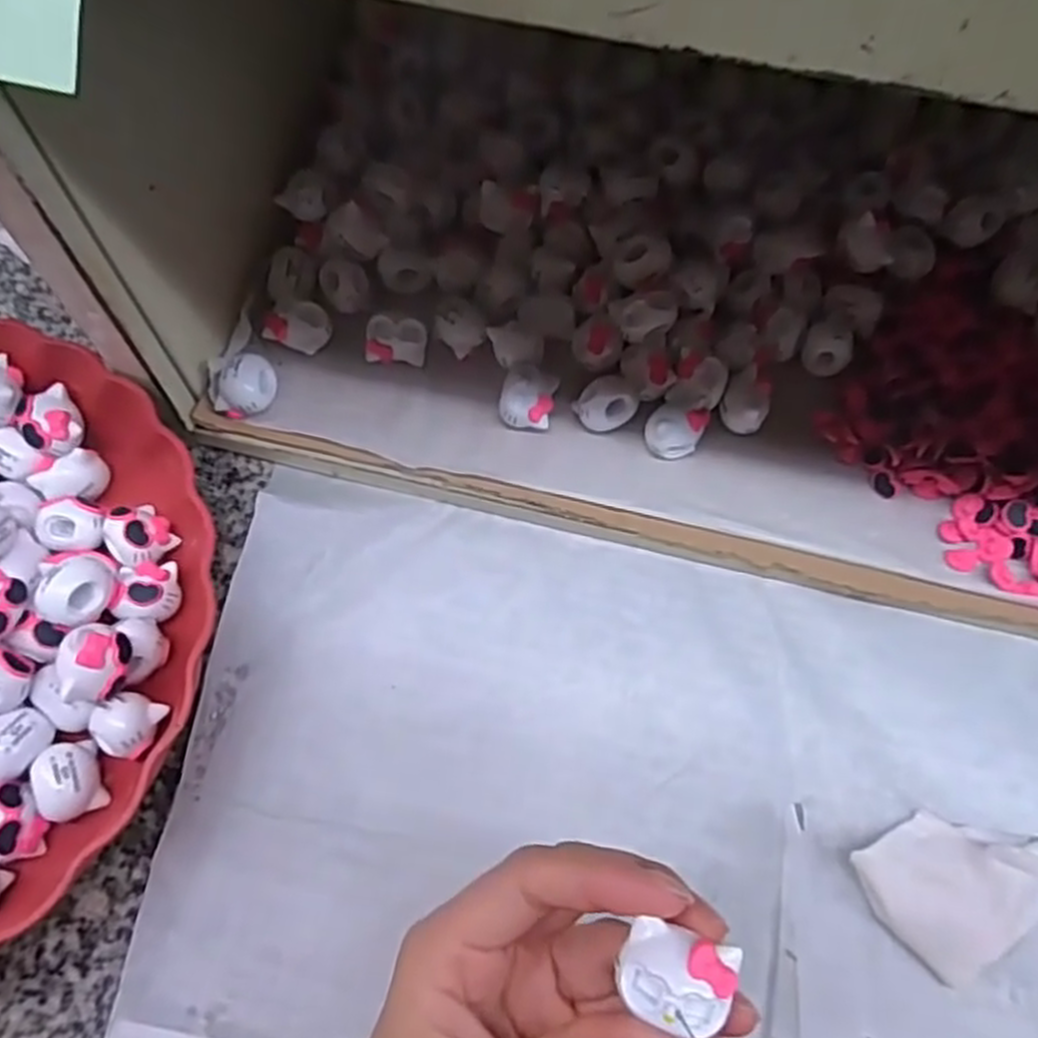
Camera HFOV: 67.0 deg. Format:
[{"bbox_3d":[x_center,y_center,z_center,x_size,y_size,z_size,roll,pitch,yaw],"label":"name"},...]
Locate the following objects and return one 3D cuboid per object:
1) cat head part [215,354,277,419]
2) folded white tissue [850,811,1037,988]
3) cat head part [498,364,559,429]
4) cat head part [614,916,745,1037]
[{"bbox_3d":[-0.113,-0.056,0.326,0.021,0.015,0.025,7,66,2],"label":"cat head part"},{"bbox_3d":[0.153,0.125,0.270,0.059,0.016,0.051,-32,71,-14],"label":"folded white tissue"},{"bbox_3d":[0.004,-0.050,0.327,0.021,0.019,0.024,10,67,3],"label":"cat head part"},{"bbox_3d":[0.036,0.102,0.173,0.024,0.009,0.019,16,72,4],"label":"cat head part"}]

